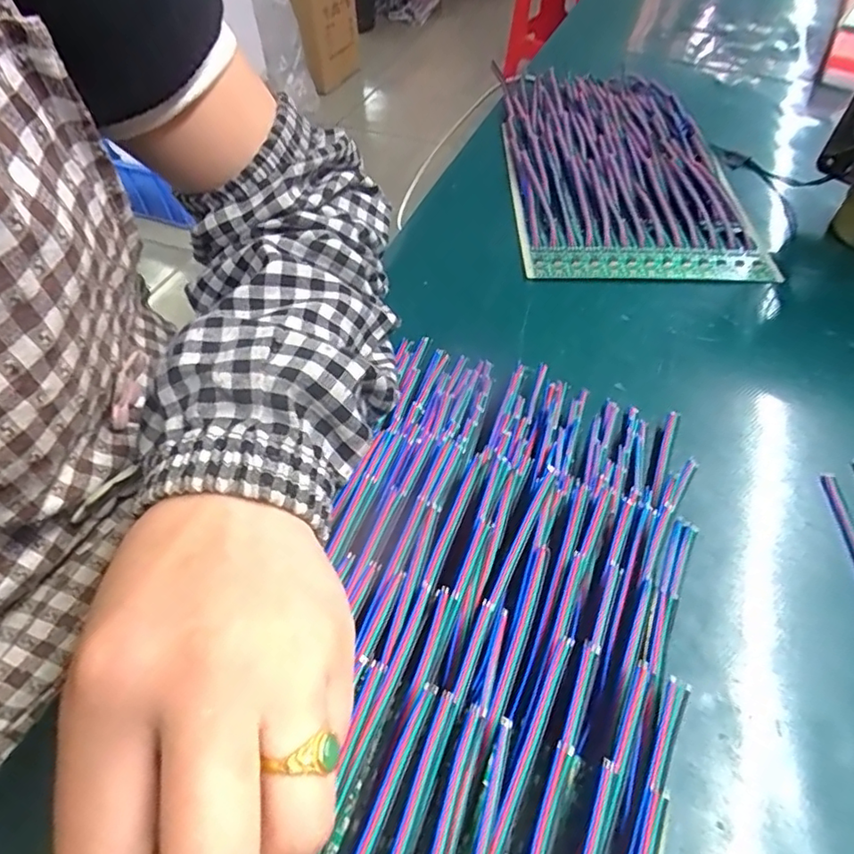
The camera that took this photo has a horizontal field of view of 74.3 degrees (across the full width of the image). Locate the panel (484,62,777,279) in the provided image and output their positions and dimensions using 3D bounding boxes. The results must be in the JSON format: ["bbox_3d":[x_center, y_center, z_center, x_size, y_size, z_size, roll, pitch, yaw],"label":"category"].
[{"bbox_3d":[0.144,-0.206,0.438,0.156,0.024,0.271,-1,52,2],"label":"panel"}]

